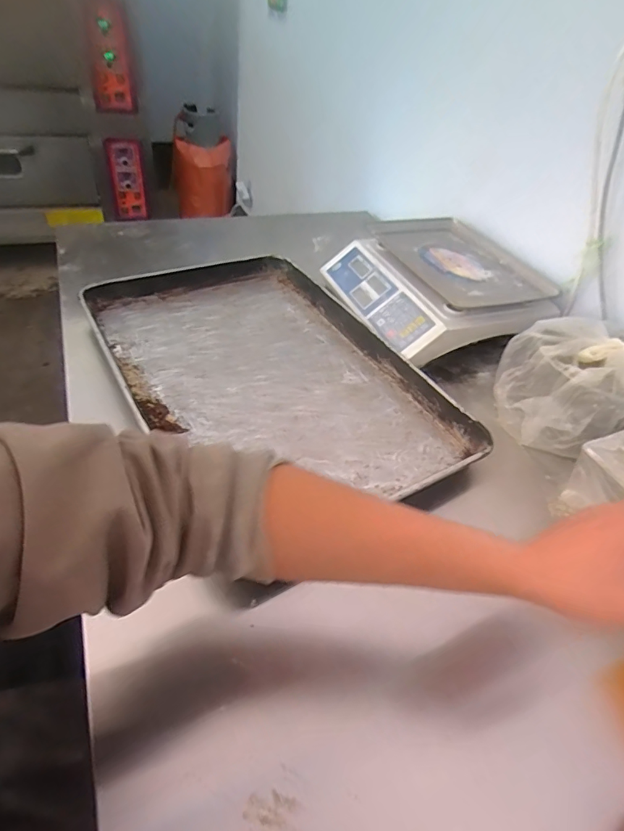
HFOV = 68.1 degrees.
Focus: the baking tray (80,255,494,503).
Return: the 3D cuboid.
[{"bbox_3d":[-0.074,-0.080,0.725,0.415,0.041,0.624,-20,50,-26],"label":"baking tray"}]

